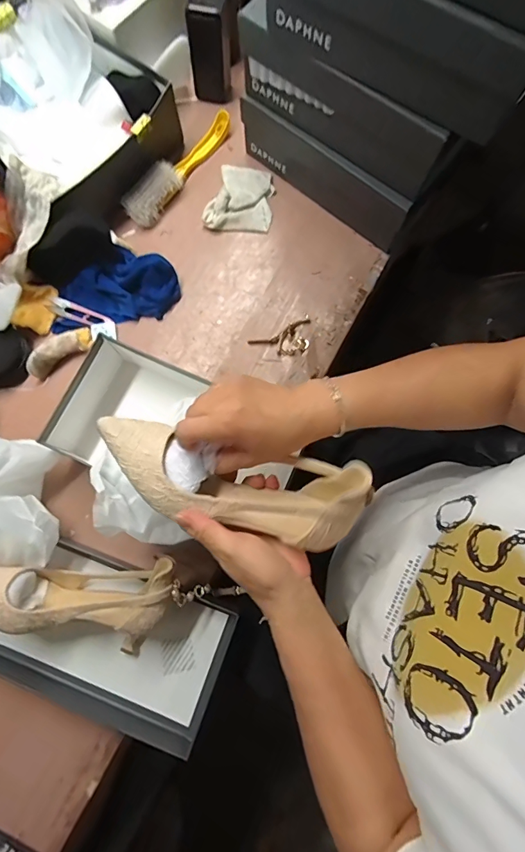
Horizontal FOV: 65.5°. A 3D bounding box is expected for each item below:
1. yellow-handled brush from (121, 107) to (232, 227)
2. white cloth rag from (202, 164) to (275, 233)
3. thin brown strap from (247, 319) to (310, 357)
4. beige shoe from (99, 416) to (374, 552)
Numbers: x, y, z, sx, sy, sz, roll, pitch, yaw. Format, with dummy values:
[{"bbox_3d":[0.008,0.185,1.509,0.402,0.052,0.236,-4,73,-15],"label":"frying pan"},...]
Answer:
[{"bbox_3d":[-0.133,-0.417,0.655,0.053,0.042,0.233,35,80,7],"label":"yellow-handled brush"},{"bbox_3d":[-0.035,-0.365,0.650,0.102,0.030,0.107,7,78,1],"label":"white cloth rag"},{"bbox_3d":[0.034,-0.125,0.596,0.089,0.017,0.053,-29,79,-6],"label":"thin brown strap"},{"bbox_3d":[-0.036,0.049,0.367,0.242,0.069,0.077,14,78,10],"label":"beige shoe"}]

